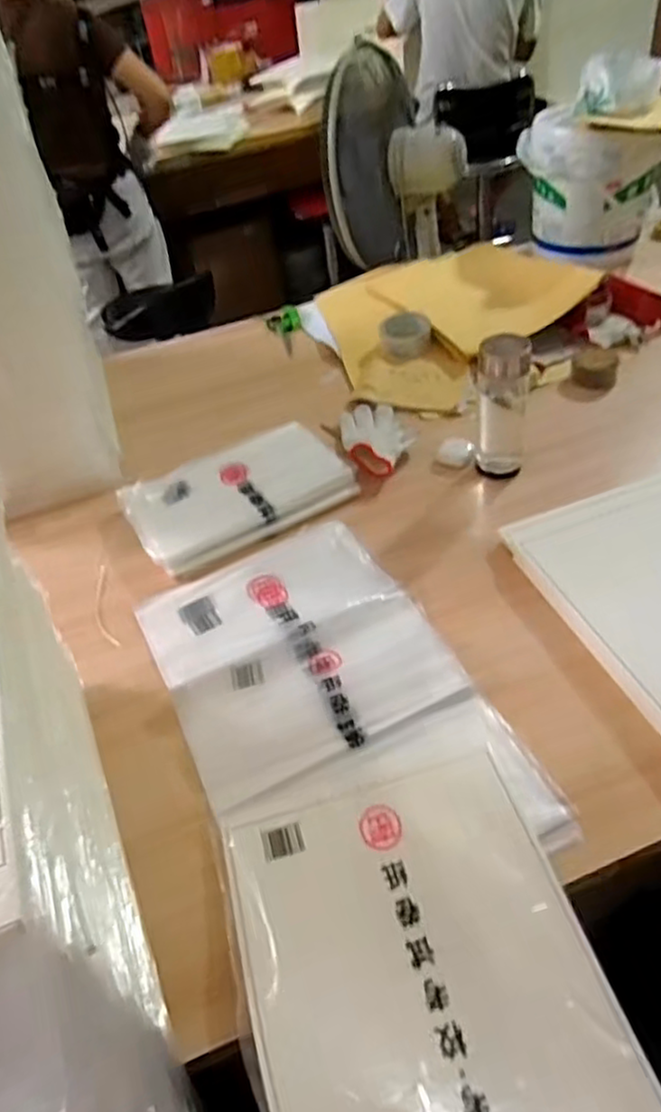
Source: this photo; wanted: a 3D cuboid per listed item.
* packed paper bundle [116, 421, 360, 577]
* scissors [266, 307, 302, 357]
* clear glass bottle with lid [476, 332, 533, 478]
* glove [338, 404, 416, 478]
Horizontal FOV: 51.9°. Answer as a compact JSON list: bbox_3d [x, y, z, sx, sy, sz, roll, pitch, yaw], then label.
[{"bbox_3d":[-0.131,-0.090,0.966,0.295,0.025,0.200,-25,46,-18],"label":"packed paper bundle"},{"bbox_3d":[-0.092,-0.458,1.370,0.068,0.018,0.185,-10,43,-2],"label":"scissors"},{"bbox_3d":[0.228,-0.200,0.897,0.061,0.172,0.058,19,50,25],"label":"clear glass bottle with lid"},{"bbox_3d":[0.069,-0.191,1.027,0.103,0.040,0.197,-8,43,-1],"label":"glove"}]

